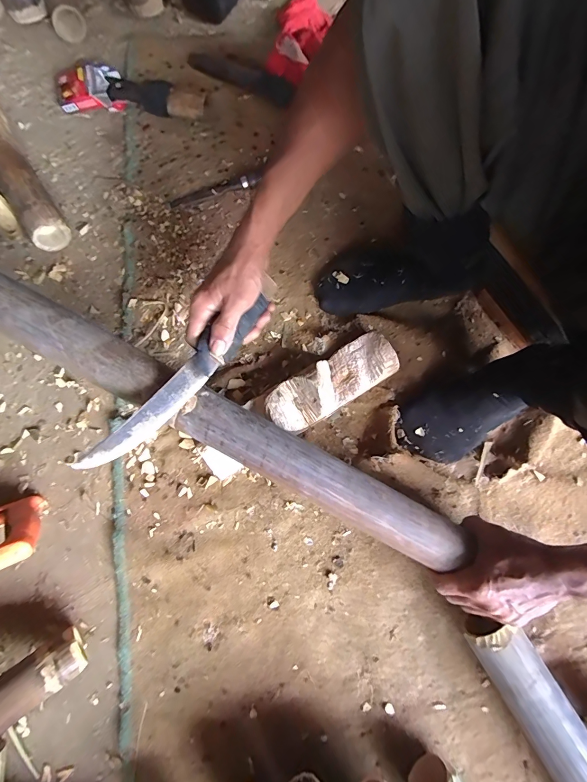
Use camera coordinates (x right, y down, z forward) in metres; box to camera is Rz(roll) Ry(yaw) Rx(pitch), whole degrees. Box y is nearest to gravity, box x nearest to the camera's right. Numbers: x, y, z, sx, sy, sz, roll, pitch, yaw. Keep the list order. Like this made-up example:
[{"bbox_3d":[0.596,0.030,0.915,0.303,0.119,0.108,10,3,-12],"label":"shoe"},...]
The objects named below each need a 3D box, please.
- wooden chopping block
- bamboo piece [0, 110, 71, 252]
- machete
[{"bbox_3d":[0.054,-0.011,0.508,0.192,0.057,0.072,-32,81,-6],"label":"wooden chopping block"},{"bbox_3d":[-0.474,-0.387,0.572,0.065,0.071,0.352,-32,81,-6],"label":"bamboo piece"},{"bbox_3d":[-0.128,-0.011,0.407,0.031,0.027,0.269,42,76,7],"label":"machete"}]

